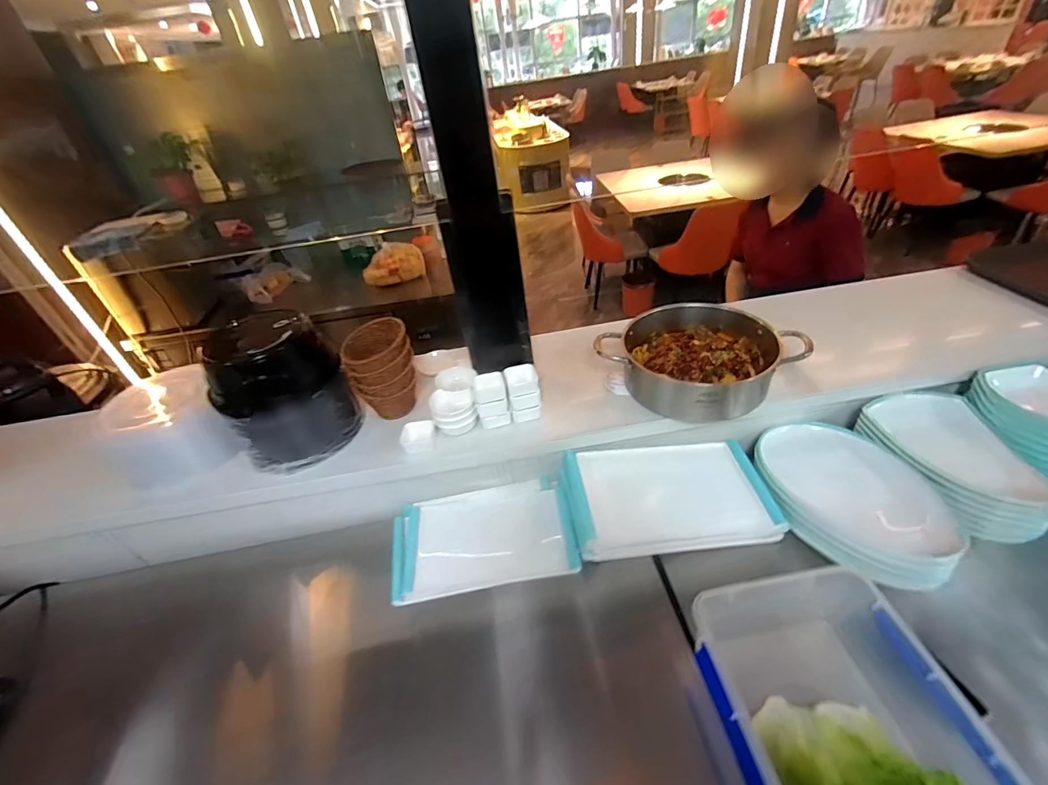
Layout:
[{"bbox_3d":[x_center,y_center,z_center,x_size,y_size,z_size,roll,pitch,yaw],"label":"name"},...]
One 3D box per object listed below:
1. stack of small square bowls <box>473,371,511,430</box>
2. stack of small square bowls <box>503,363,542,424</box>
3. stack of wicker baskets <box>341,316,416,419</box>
[{"bbox_3d":[-0.063,0.016,0.864,0.062,0.085,0.063,-11,41,-11],"label":"stack of small square bowls"},{"bbox_3d":[-0.003,0.004,0.863,0.061,0.090,0.067,-6,41,-6],"label":"stack of small square bowls"},{"bbox_3d":[-0.287,-0.046,0.904,0.127,0.170,0.135,-16,43,-17],"label":"stack of wicker baskets"}]

